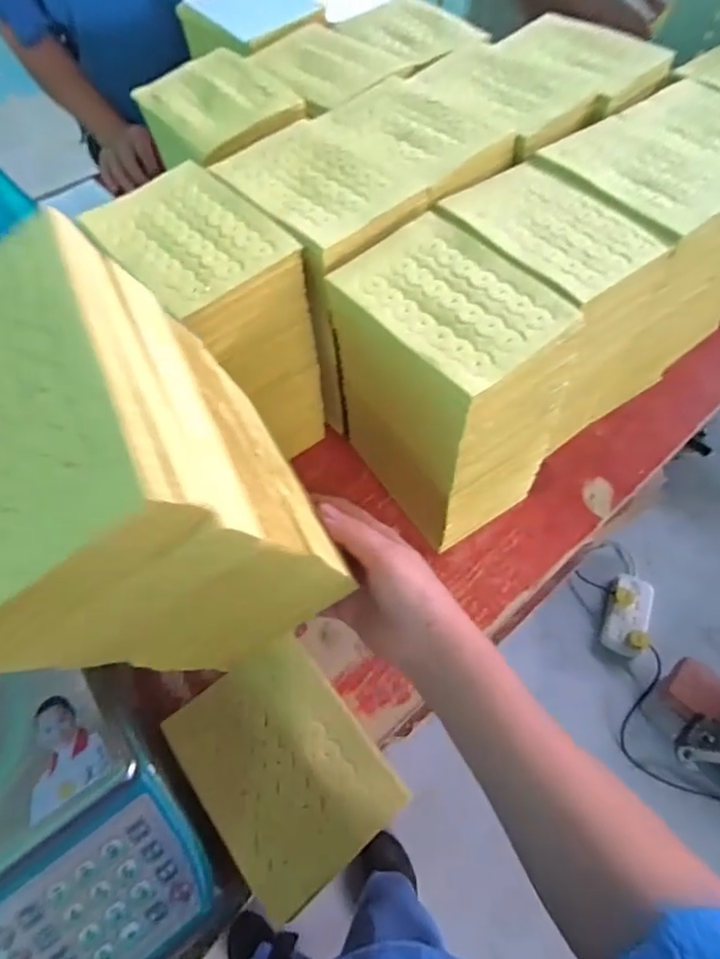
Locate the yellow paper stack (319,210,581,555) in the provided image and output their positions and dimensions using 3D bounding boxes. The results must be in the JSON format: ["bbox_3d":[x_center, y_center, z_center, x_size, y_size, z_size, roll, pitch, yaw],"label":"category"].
[{"bbox_3d":[0.073,-0.074,0.491,0.118,0.224,0.181,-33,66,-19],"label":"yellow paper stack"}]

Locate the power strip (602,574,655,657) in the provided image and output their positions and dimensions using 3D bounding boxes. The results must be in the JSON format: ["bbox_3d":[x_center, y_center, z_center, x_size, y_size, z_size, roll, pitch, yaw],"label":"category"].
[{"bbox_3d":[0.684,0.333,1.374,0.101,0.032,0.213,19,61,10],"label":"power strip"}]

